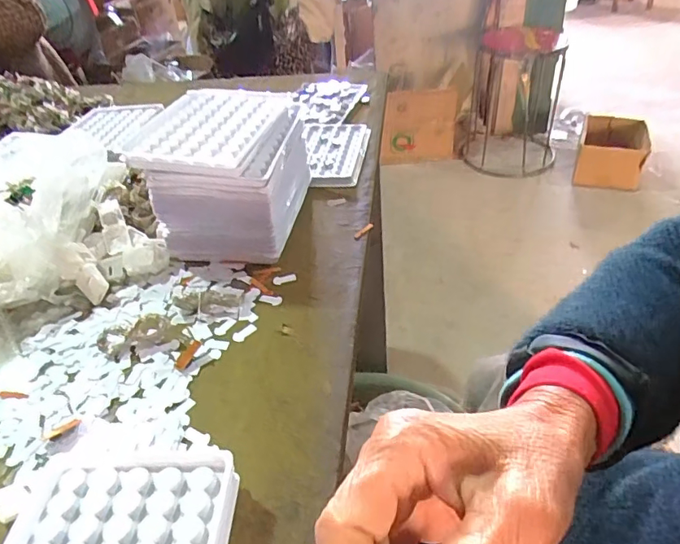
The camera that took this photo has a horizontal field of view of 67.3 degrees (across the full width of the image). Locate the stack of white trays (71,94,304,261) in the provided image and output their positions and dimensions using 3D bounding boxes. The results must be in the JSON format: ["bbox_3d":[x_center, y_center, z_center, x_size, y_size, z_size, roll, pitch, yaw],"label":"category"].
[{"bbox_3d":[-0.088,-0.083,0.427,0.107,0.094,0.129,2,40,10],"label":"stack of white trays"}]

